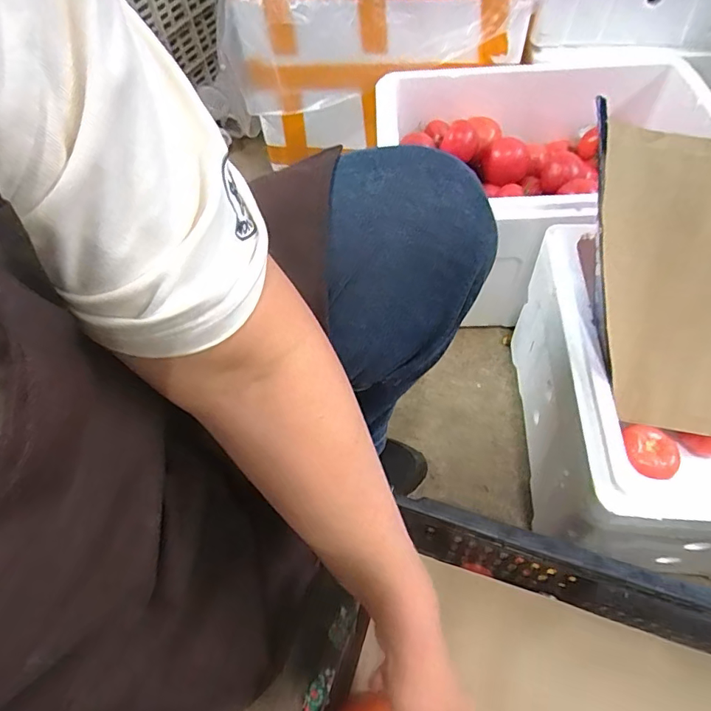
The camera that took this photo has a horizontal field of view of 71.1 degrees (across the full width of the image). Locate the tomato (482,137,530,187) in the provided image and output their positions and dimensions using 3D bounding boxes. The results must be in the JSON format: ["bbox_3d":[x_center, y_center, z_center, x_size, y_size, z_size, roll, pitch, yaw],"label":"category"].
[{"bbox_3d":[0.250,-0.323,0.827,0.074,0.055,0.061,13,57,12],"label":"tomato"}]

